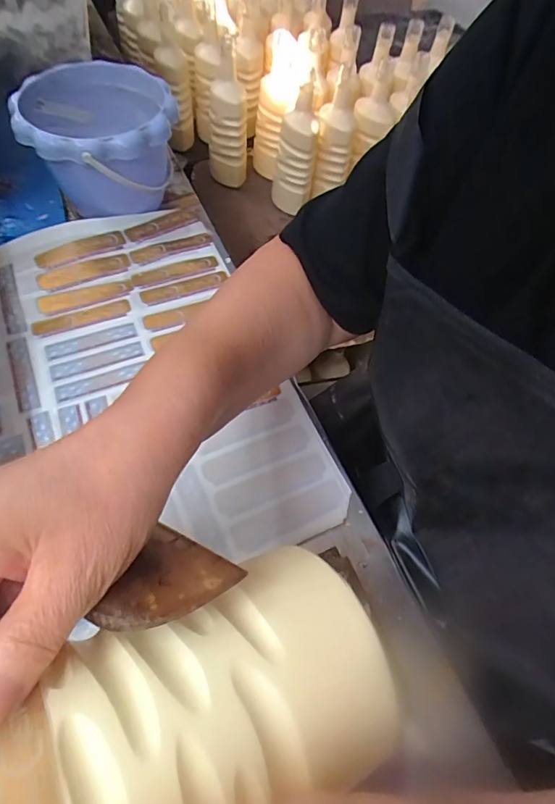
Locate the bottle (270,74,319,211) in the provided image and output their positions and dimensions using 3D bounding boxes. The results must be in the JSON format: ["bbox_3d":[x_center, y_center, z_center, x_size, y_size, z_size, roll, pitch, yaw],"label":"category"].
[{"bbox_3d":[0.038,-0.498,0.928,0.073,0.231,0.073,-7,58,-11],"label":"bottle"}]

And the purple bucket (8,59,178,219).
[{"bbox_3d":[-0.186,-0.270,0.500,0.146,0.117,0.149,3,57,-5],"label":"purple bucket"}]

